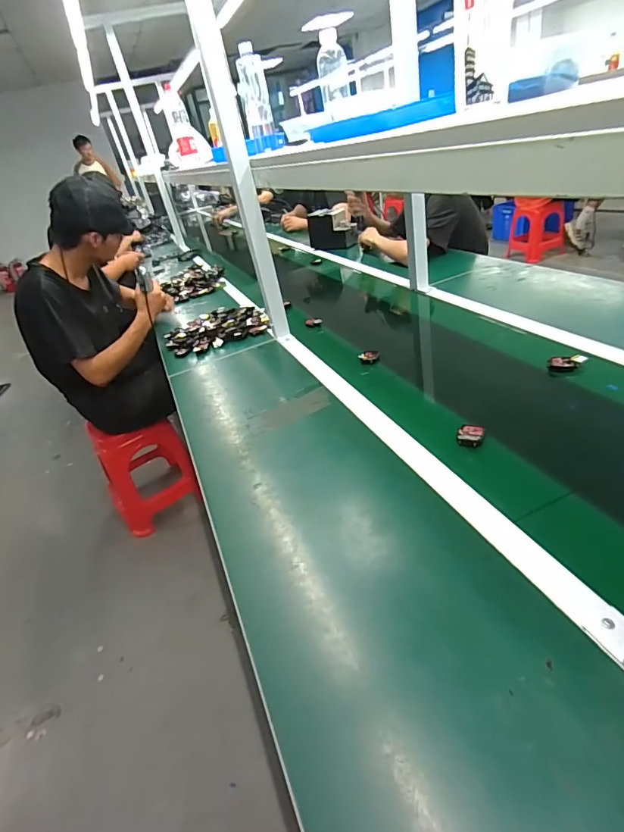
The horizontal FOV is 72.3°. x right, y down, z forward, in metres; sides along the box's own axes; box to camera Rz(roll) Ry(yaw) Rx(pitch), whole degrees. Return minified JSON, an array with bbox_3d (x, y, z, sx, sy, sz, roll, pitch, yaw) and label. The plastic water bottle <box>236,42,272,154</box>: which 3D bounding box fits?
[{"bbox_3d":[-0.145,-0.822,1.117,0.080,0.212,0.060,-16,32,-4],"label":"plastic water bottle"}]

